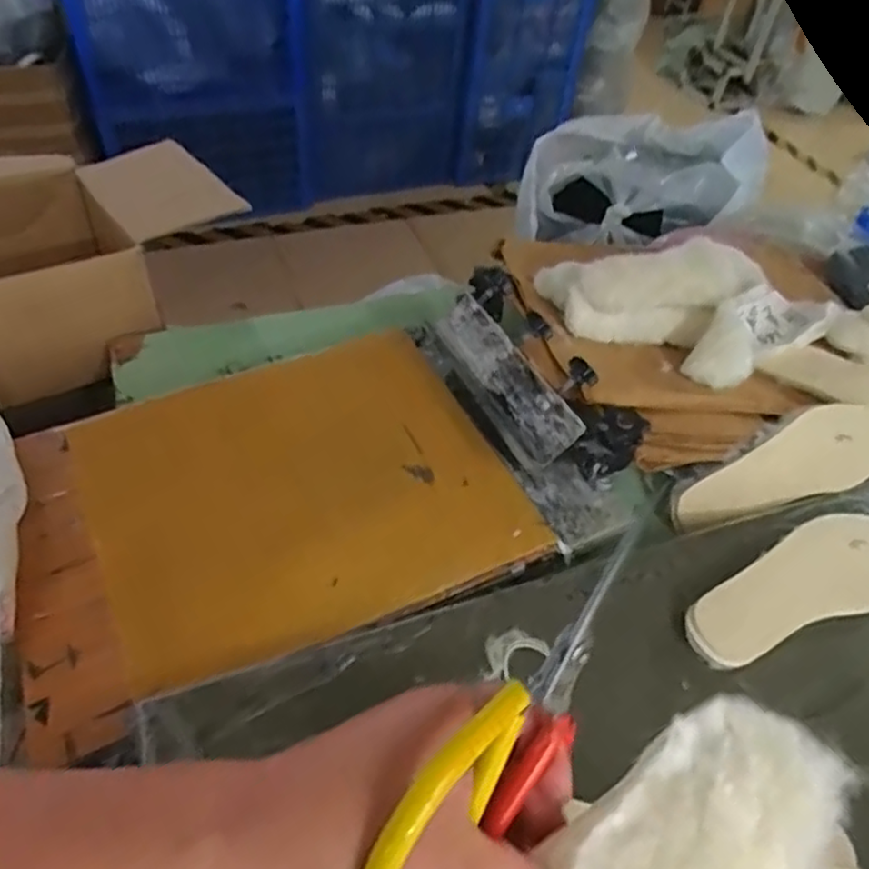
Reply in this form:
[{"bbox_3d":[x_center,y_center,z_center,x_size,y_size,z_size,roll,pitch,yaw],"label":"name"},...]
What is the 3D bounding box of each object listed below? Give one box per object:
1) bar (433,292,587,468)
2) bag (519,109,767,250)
[{"bbox_3d":[0.071,-0.063,0.735,0.026,0.076,0.227,12,34,-49],"label":"bar"},{"bbox_3d":[0.389,-0.494,1.275,0.397,0.203,0.415,37,55,24],"label":"bag"}]

